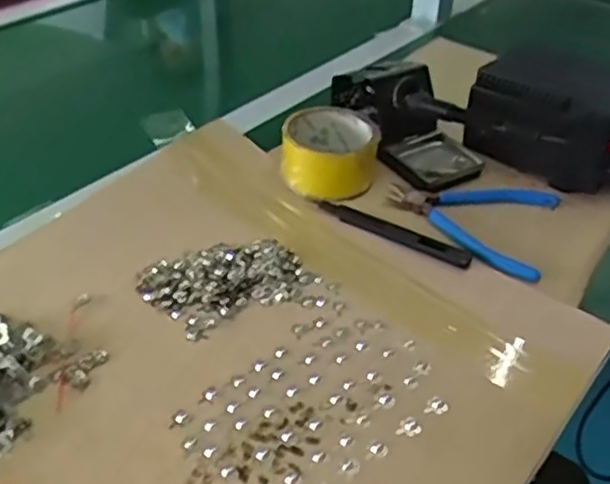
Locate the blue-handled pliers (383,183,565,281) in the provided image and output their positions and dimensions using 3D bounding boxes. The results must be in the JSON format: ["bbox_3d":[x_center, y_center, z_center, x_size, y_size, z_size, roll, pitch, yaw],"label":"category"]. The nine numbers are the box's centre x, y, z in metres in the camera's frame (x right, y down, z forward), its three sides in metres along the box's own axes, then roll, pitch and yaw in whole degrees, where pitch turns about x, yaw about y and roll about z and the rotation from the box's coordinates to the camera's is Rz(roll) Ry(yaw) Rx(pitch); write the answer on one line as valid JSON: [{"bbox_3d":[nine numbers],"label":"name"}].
[{"bbox_3d":[0.138,-0.025,0.570,0.136,0.016,0.115,16,42,17],"label":"blue-handled pliers"}]

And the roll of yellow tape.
[{"bbox_3d":[0.023,-0.082,0.609,0.083,0.049,0.091,1,40,-1],"label":"roll of yellow tape"}]

